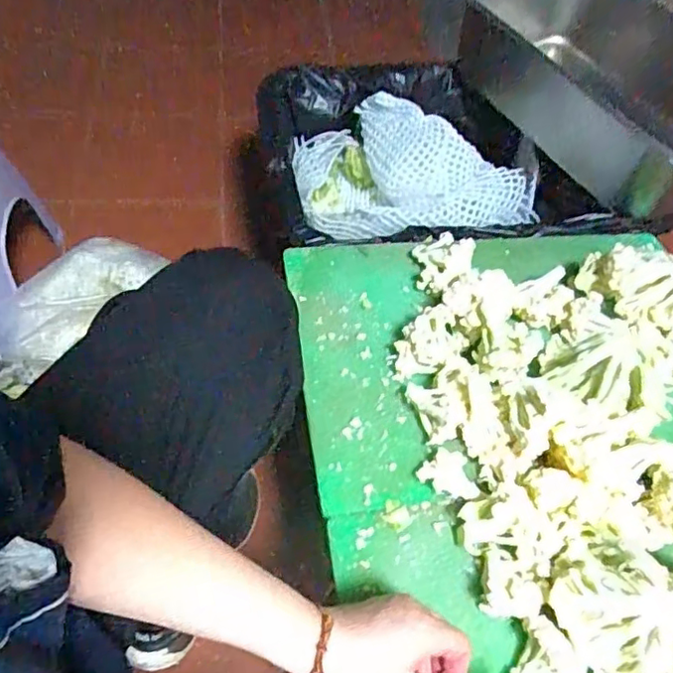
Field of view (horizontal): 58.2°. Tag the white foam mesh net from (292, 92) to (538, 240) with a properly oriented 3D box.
[{"bbox_3d":[0.143,-0.262,0.994,0.414,0.120,0.295,-4,55,-9],"label":"white foam mesh net"}]

